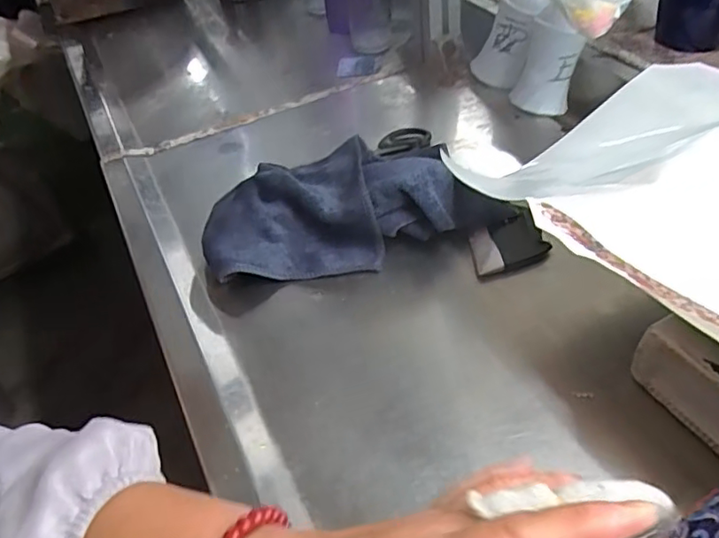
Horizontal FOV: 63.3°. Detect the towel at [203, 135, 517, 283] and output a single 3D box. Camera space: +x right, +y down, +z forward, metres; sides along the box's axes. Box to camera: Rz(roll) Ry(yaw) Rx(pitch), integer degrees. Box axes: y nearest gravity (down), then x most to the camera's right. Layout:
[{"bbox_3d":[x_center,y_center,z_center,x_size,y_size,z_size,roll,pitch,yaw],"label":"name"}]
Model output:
[{"bbox_3d":[-0.010,-0.052,0.469,0.228,0.060,0.100,-6,42,-1],"label":"towel"}]

